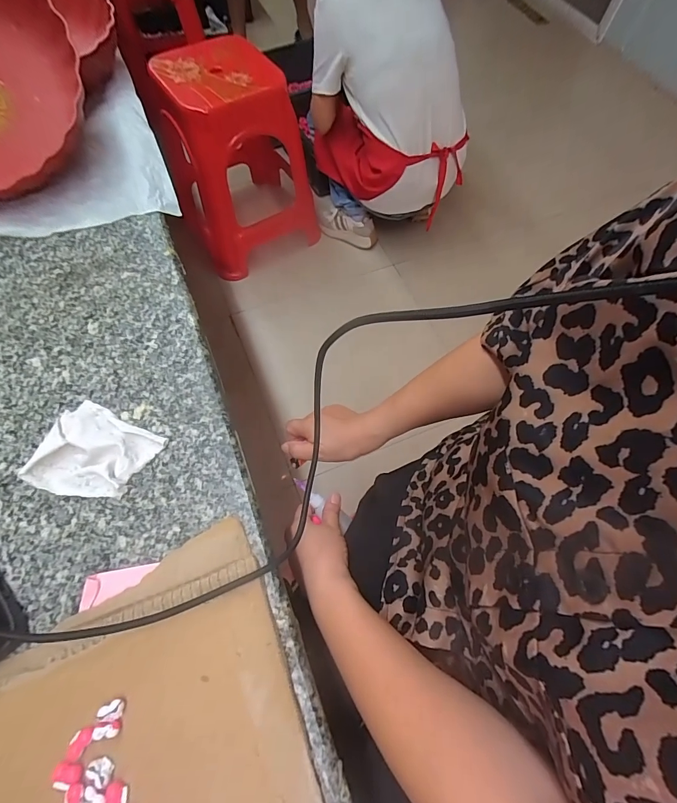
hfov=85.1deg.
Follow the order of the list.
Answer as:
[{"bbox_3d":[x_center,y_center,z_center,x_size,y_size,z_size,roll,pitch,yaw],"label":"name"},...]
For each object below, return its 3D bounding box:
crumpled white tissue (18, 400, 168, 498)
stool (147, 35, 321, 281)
[{"bbox_3d":[-0.188,0.042,0.283,0.073,0.019,0.069,25,66,9],"label":"crumpled white tissue"},{"bbox_3d":[-0.325,-0.751,1.179,0.415,0.469,0.354,-31,71,-15],"label":"stool"}]

